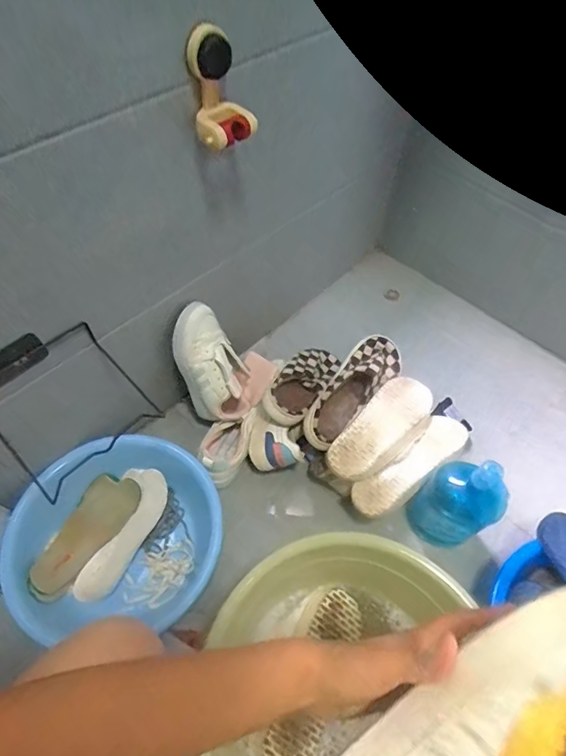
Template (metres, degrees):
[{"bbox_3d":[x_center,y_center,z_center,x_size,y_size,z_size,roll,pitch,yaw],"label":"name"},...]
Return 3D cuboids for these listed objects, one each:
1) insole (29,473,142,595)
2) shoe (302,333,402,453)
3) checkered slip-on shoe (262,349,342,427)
[{"bbox_3d":[-0.347,0.262,0.792,0.091,0.034,0.219,30,59,16],"label":"insole"},{"bbox_3d":[0.135,0.016,0.866,0.093,0.071,0.275,34,61,17],"label":"shoe"},{"bbox_3d":[0.044,0.008,0.921,0.091,0.065,0.264,27,37,15],"label":"checkered slip-on shoe"}]

